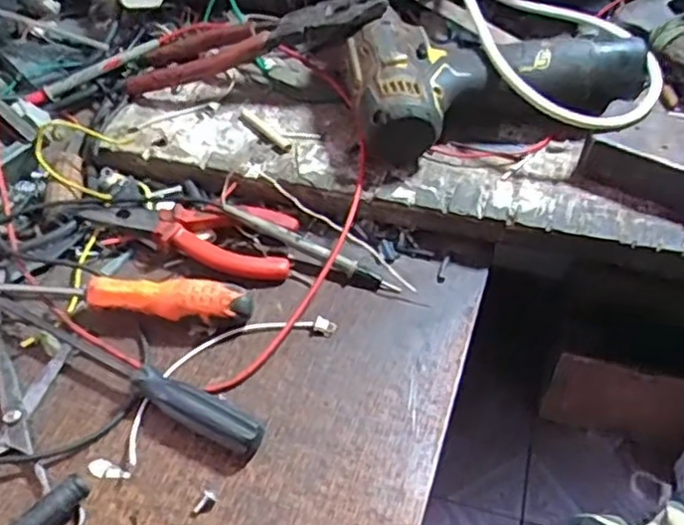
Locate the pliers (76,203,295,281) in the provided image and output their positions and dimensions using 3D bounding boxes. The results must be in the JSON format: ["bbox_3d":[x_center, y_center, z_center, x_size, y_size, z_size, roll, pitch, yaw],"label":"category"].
[{"bbox_3d":[-0.095,-0.025,0.457,0.135,0.021,0.053,15,52,14],"label":"pliers"}]

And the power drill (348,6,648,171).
[{"bbox_3d":[0.109,-0.124,0.490,0.204,0.054,0.112,-3,50,-1],"label":"power drill"}]

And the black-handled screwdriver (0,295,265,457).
[{"bbox_3d":[-0.132,0.051,0.392,0.212,0.020,0.024,25,55,21],"label":"black-handled screwdriver"}]

